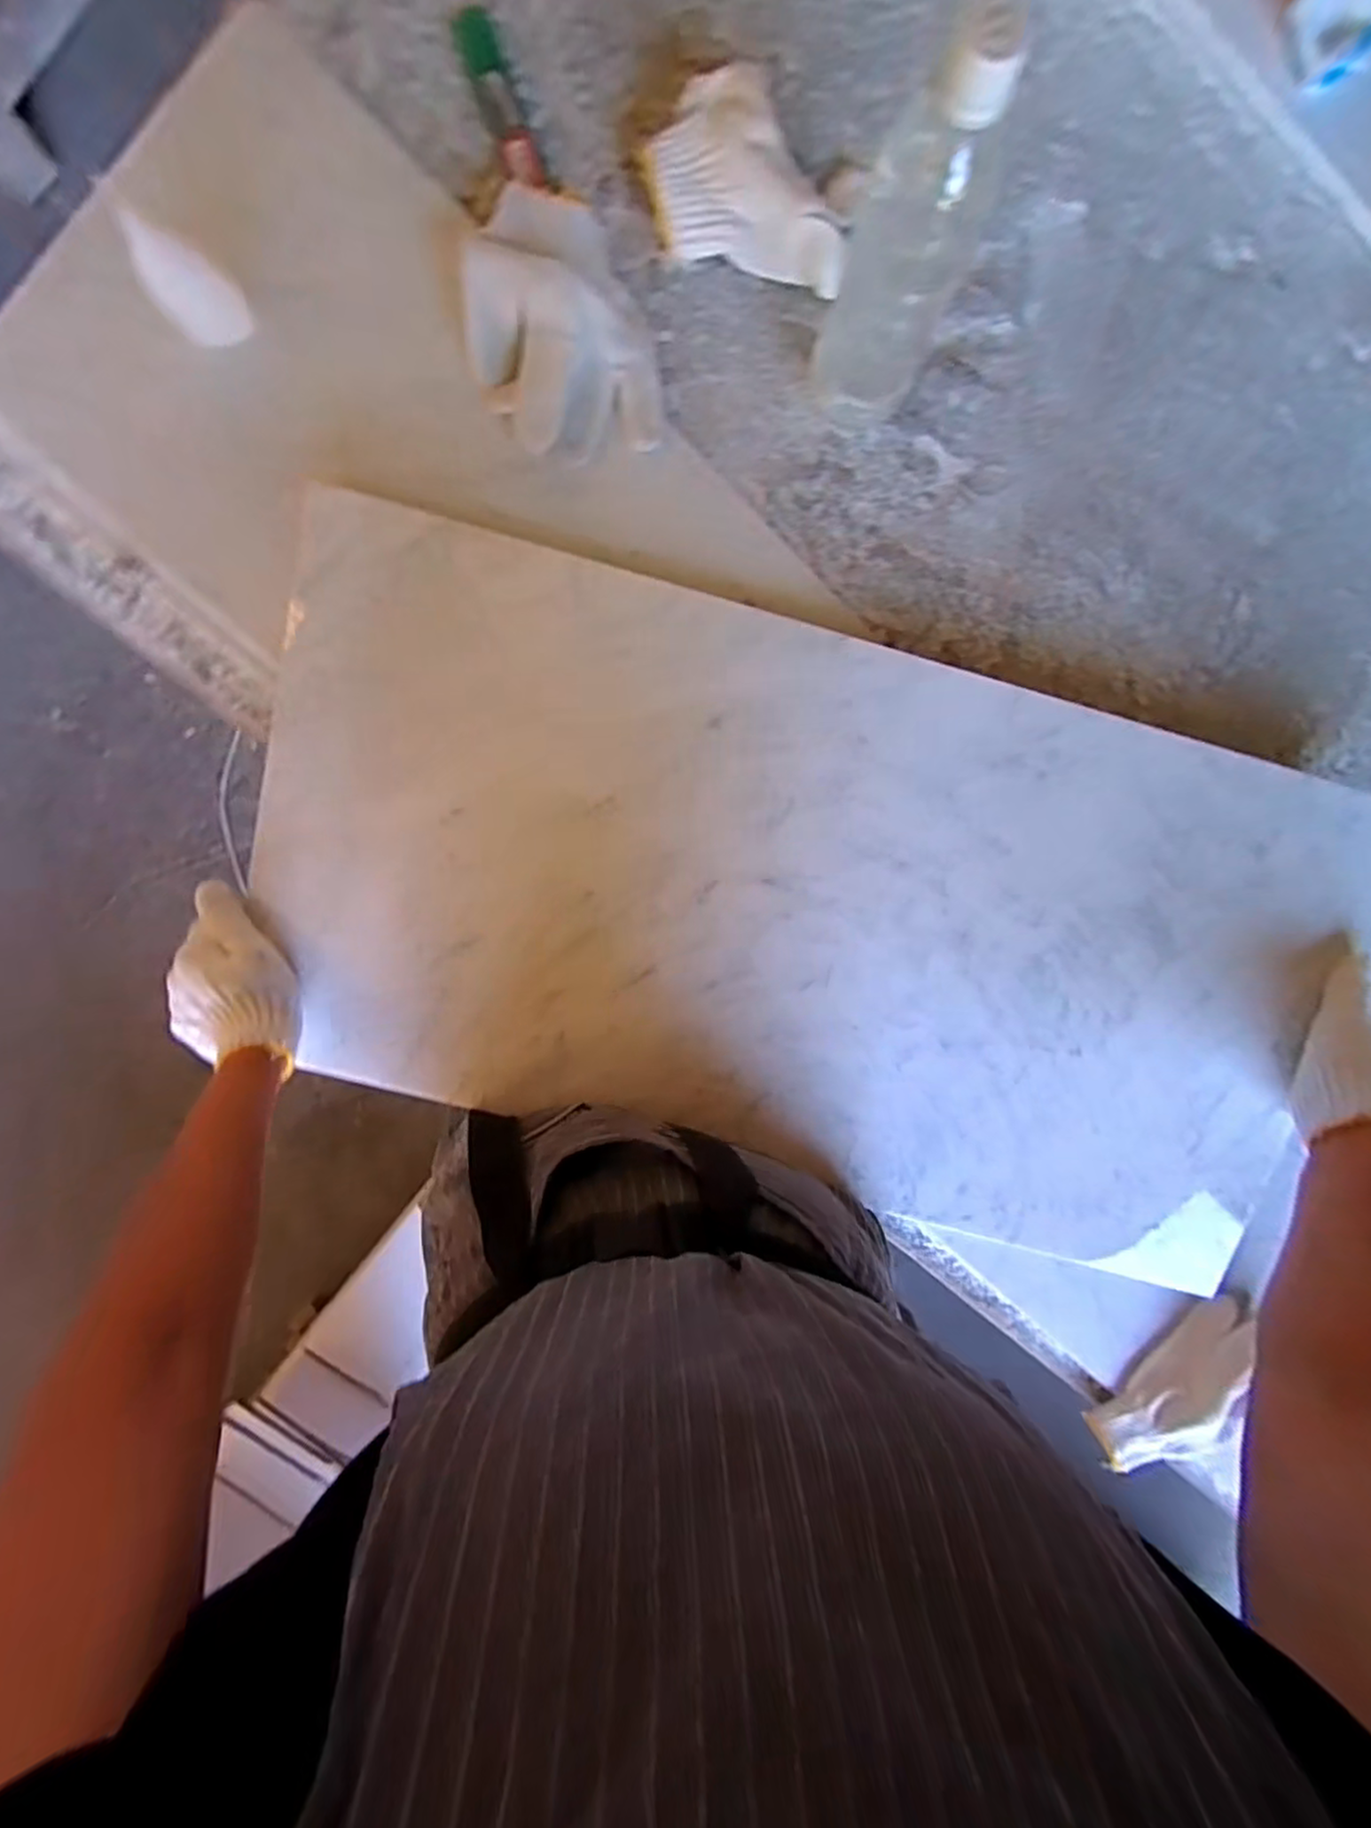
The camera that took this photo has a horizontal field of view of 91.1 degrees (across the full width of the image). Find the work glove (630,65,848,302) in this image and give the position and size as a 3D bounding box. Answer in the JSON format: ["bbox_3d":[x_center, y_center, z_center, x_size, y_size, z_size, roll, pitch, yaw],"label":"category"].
[{"bbox_3d":[0.040,-0.463,0.428,0.136,0.048,0.082,16,95,-4],"label":"work glove"}]

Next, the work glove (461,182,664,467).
[{"bbox_3d":[-0.080,-0.379,0.432,0.112,0.033,0.153,-10,96,-1],"label":"work glove"}]

